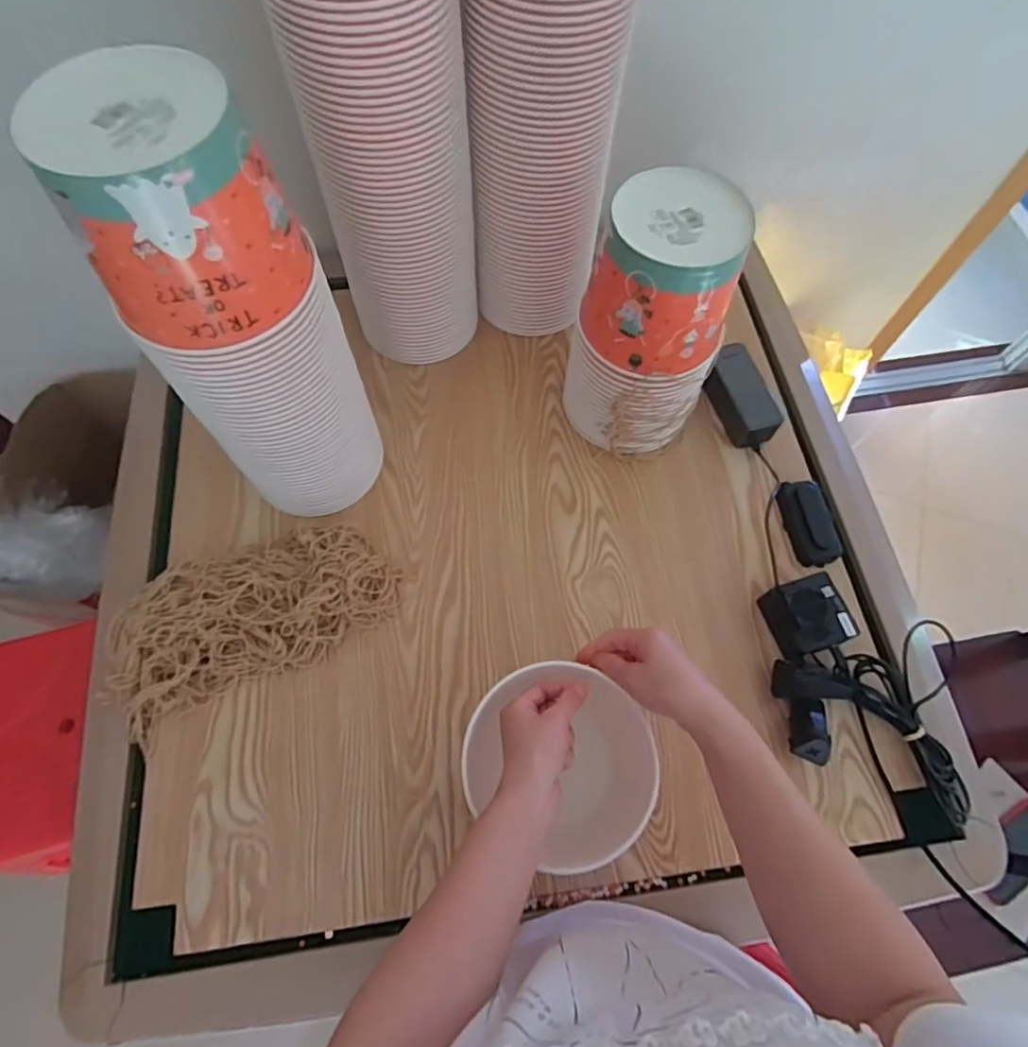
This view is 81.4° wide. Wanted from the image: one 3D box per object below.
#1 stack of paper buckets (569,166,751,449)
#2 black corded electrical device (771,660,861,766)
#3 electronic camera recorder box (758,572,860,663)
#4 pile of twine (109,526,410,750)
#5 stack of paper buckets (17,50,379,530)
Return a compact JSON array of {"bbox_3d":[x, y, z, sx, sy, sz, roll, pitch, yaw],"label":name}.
[{"bbox_3d":[0.147,-0.203,0.664,0.152,0.290,0.142,19,67,7],"label":"stack of paper buckets"},{"bbox_3d":[0.314,0.193,0.616,0.088,0.049,0.105,12,66,4],"label":"black corded electrical device"},{"bbox_3d":[0.322,0.101,0.654,0.072,0.061,0.078,-14,67,-8],"label":"electronic camera recorder box"},{"bbox_3d":[-0.282,0.092,0.651,0.303,0.060,0.150,-22,68,-11],"label":"pile of twine"},{"bbox_3d":[-0.232,-0.164,0.543,0.149,0.399,0.149,-23,68,-11],"label":"stack of paper buckets"}]

